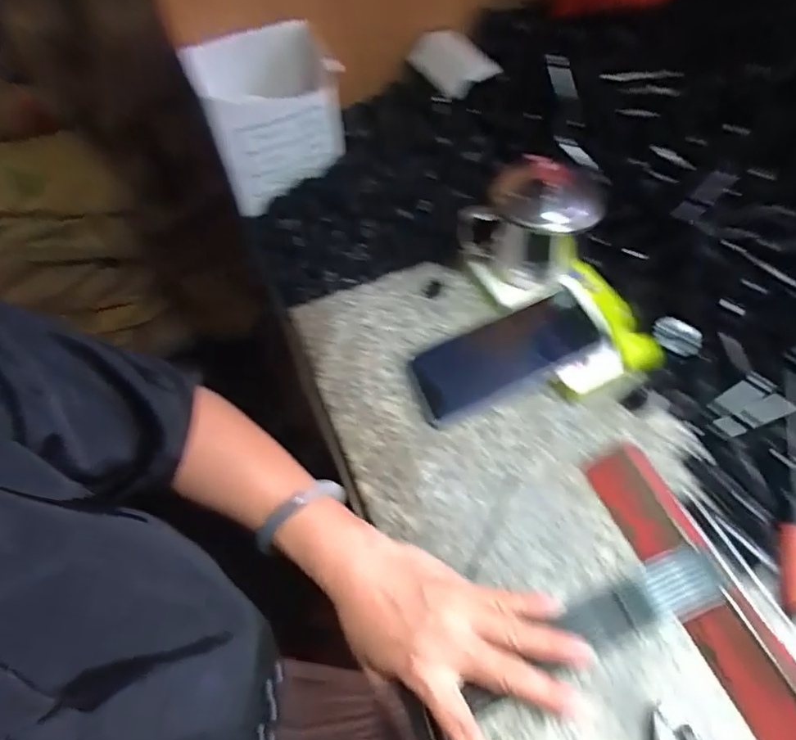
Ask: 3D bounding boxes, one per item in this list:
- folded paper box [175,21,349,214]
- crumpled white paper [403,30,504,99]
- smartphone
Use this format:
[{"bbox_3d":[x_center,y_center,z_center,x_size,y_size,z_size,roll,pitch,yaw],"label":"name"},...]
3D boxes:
[{"bbox_3d":[-0.123,-0.249,0.548,0.124,0.141,0.074,-22,60,-11],"label":"folded paper box"},{"bbox_3d":[0.053,-0.318,0.582,0.049,0.048,0.095,-41,65,-20],"label":"crumpled white paper"},{"bbox_3d":[0.087,-0.013,0.465,0.156,0.011,0.073,-26,49,-3],"label":"smartphone"}]

